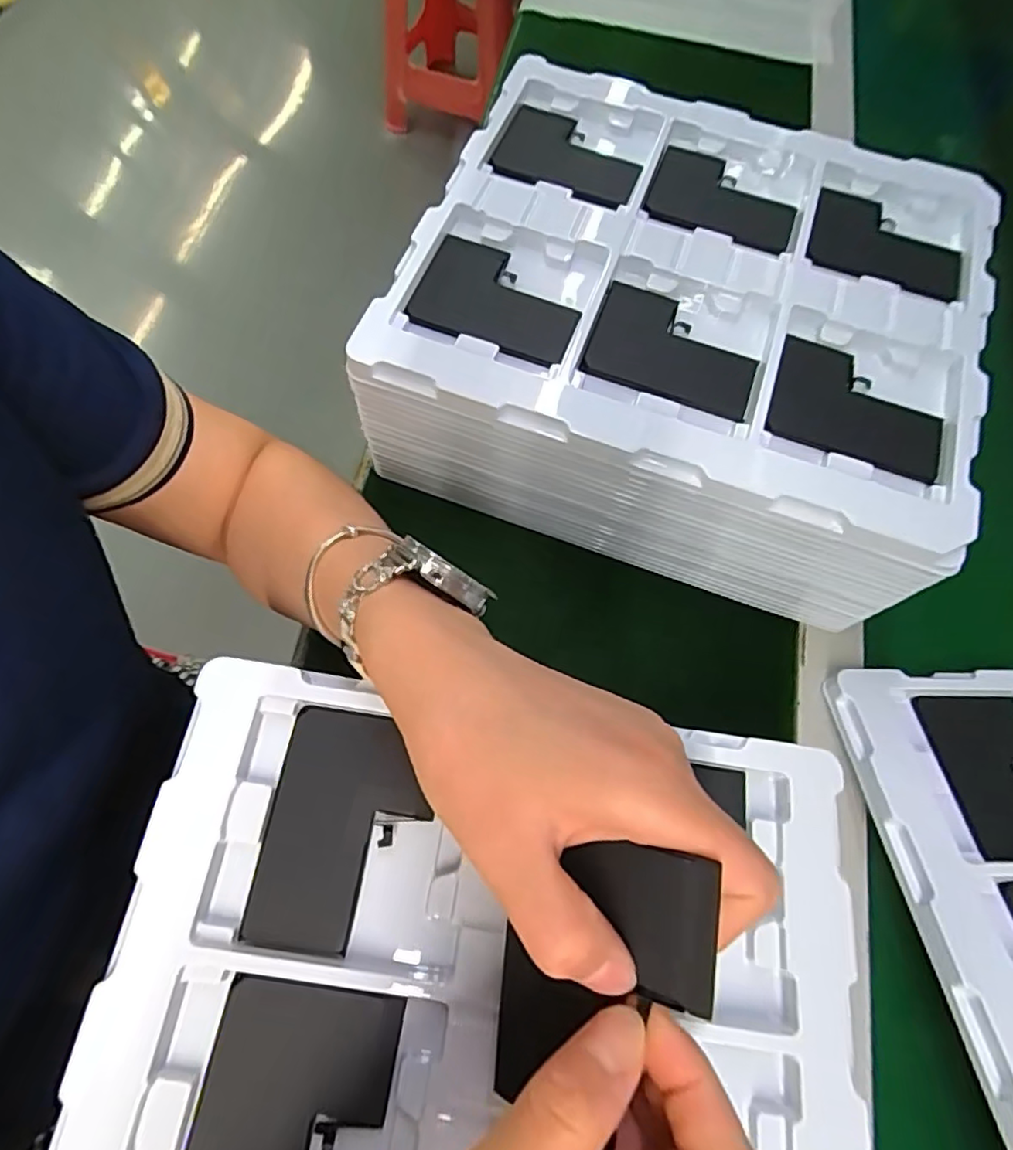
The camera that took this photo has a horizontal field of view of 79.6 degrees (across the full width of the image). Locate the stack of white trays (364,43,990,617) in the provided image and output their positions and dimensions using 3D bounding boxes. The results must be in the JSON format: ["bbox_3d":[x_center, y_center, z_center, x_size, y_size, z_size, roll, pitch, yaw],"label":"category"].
[{"bbox_3d":[0.112,-0.160,0.386,0.310,0.107,0.280,20,69,5],"label":"stack of white trays"}]

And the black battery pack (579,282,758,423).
[{"bbox_3d":[0.091,-0.122,0.330,0.089,0.008,0.068,22,69,6],"label":"black battery pack"}]

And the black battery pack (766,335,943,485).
[{"bbox_3d":[0.185,-0.088,0.320,0.086,0.007,0.068,21,71,8],"label":"black battery pack"}]

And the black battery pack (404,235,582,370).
[{"bbox_3d":[-0.003,-0.152,0.334,0.086,0.009,0.065,19,69,5],"label":"black battery pack"}]

